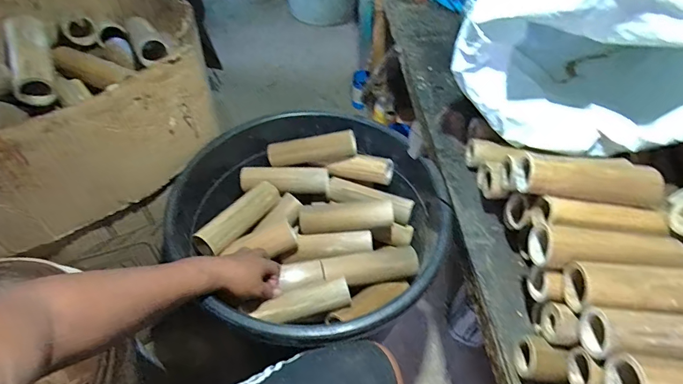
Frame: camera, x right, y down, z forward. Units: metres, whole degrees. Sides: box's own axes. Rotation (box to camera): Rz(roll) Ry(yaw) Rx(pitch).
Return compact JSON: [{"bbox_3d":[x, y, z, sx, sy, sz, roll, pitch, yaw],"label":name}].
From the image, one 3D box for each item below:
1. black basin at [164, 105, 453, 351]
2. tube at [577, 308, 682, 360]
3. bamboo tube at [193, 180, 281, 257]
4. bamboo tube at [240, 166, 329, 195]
[{"bbox_3d":[-0.051,0.049,0.746,0.465,0.148,0.459,3,50,-3],"label":"black basin"},{"bbox_3d":[0.370,0.167,0.451,0.179,0.044,0.053,5,50,-2],"label":"tube"},{"bbox_3d":[-0.188,0.044,0.757,0.057,0.044,0.190,33,55,20],"label":"bamboo tube"},{"bbox_3d":[-0.120,-0.023,0.856,0.183,0.045,0.050,-1,50,-7],"label":"bamboo tube"}]

